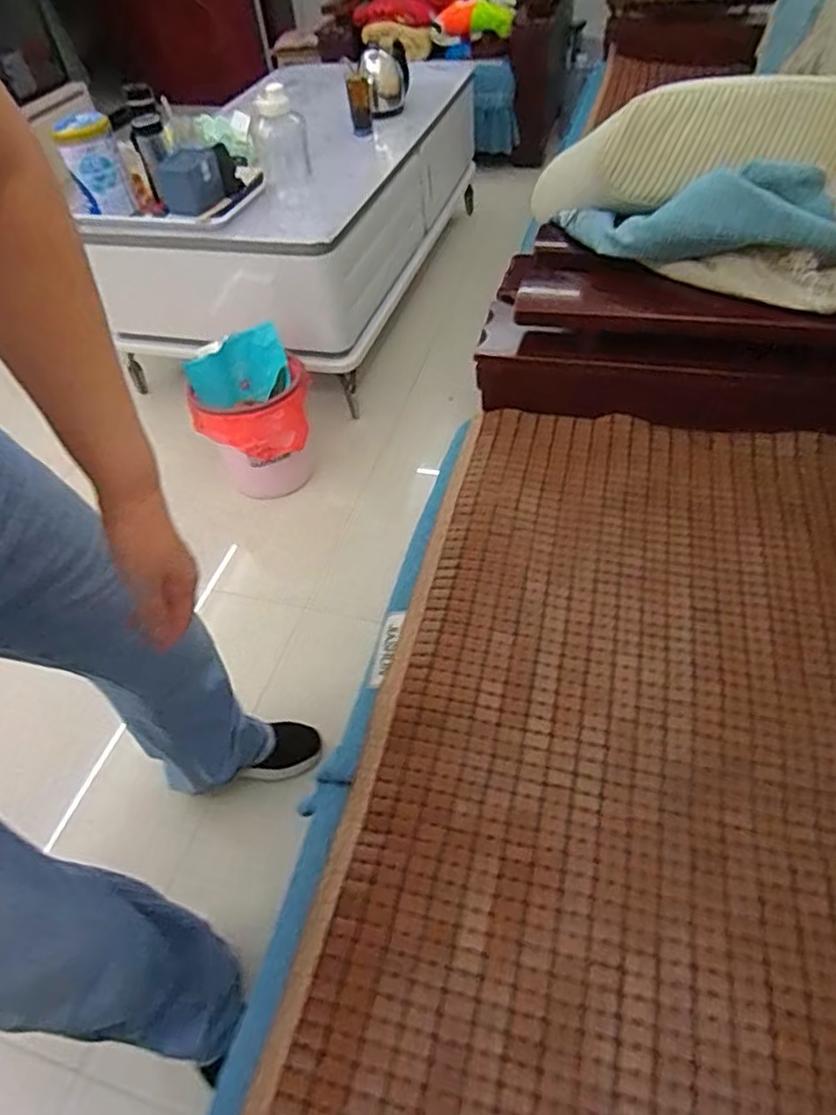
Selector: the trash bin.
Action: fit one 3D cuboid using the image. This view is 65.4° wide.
[{"bbox_3d":[-0.400,-0.317,1.663,0.268,0.395,0.309,-16,49,-9],"label":"trash bin"}]

